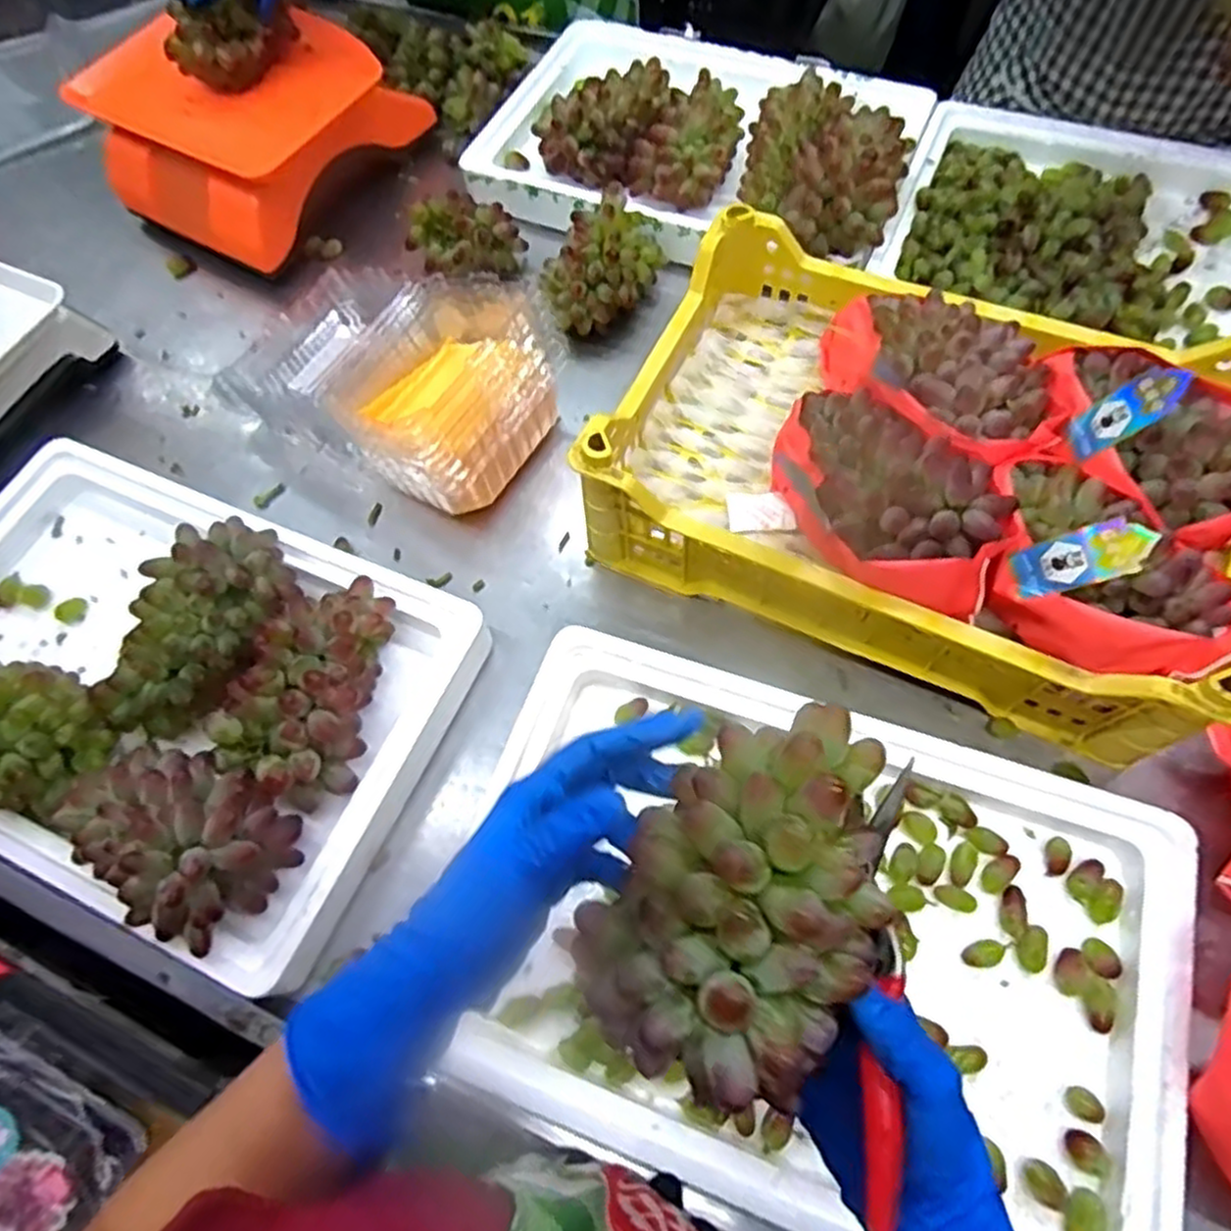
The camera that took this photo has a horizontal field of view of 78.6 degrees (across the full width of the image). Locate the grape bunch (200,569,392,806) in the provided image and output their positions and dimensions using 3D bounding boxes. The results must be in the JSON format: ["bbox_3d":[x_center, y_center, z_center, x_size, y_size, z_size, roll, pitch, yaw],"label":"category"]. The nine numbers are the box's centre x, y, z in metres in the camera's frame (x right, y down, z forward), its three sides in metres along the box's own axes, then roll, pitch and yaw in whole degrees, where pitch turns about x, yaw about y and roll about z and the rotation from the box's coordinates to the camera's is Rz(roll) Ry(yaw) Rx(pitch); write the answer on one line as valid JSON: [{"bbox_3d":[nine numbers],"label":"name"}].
[{"bbox_3d":[-0.218,0.044,0.535,0.084,0.054,0.166,9,65,7],"label":"grape bunch"}]

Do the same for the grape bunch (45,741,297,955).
[{"bbox_3d":[-0.286,0.136,0.479,0.134,0.079,0.103,29,69,15],"label":"grape bunch"}]

